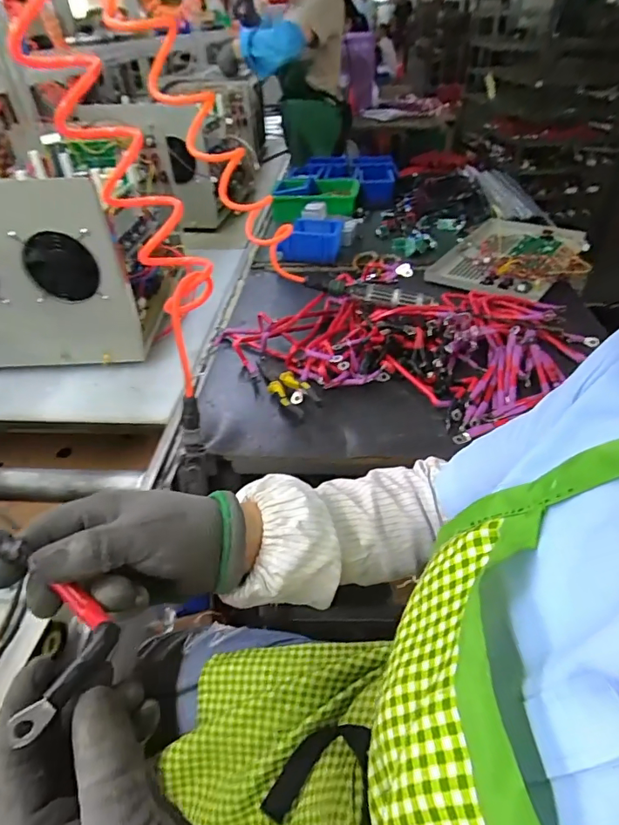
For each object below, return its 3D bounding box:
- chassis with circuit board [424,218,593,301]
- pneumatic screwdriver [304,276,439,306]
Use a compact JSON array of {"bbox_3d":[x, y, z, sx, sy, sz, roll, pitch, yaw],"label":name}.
[{"bbox_3d":[0.458,-0.353,1.087,0.285,0.046,0.336,29,49,33],"label":"chassis with circuit board"},{"bbox_3d":[0.108,-0.220,0.879,0.232,0.026,0.040,13,42,18],"label":"pneumatic screwdriver"}]

